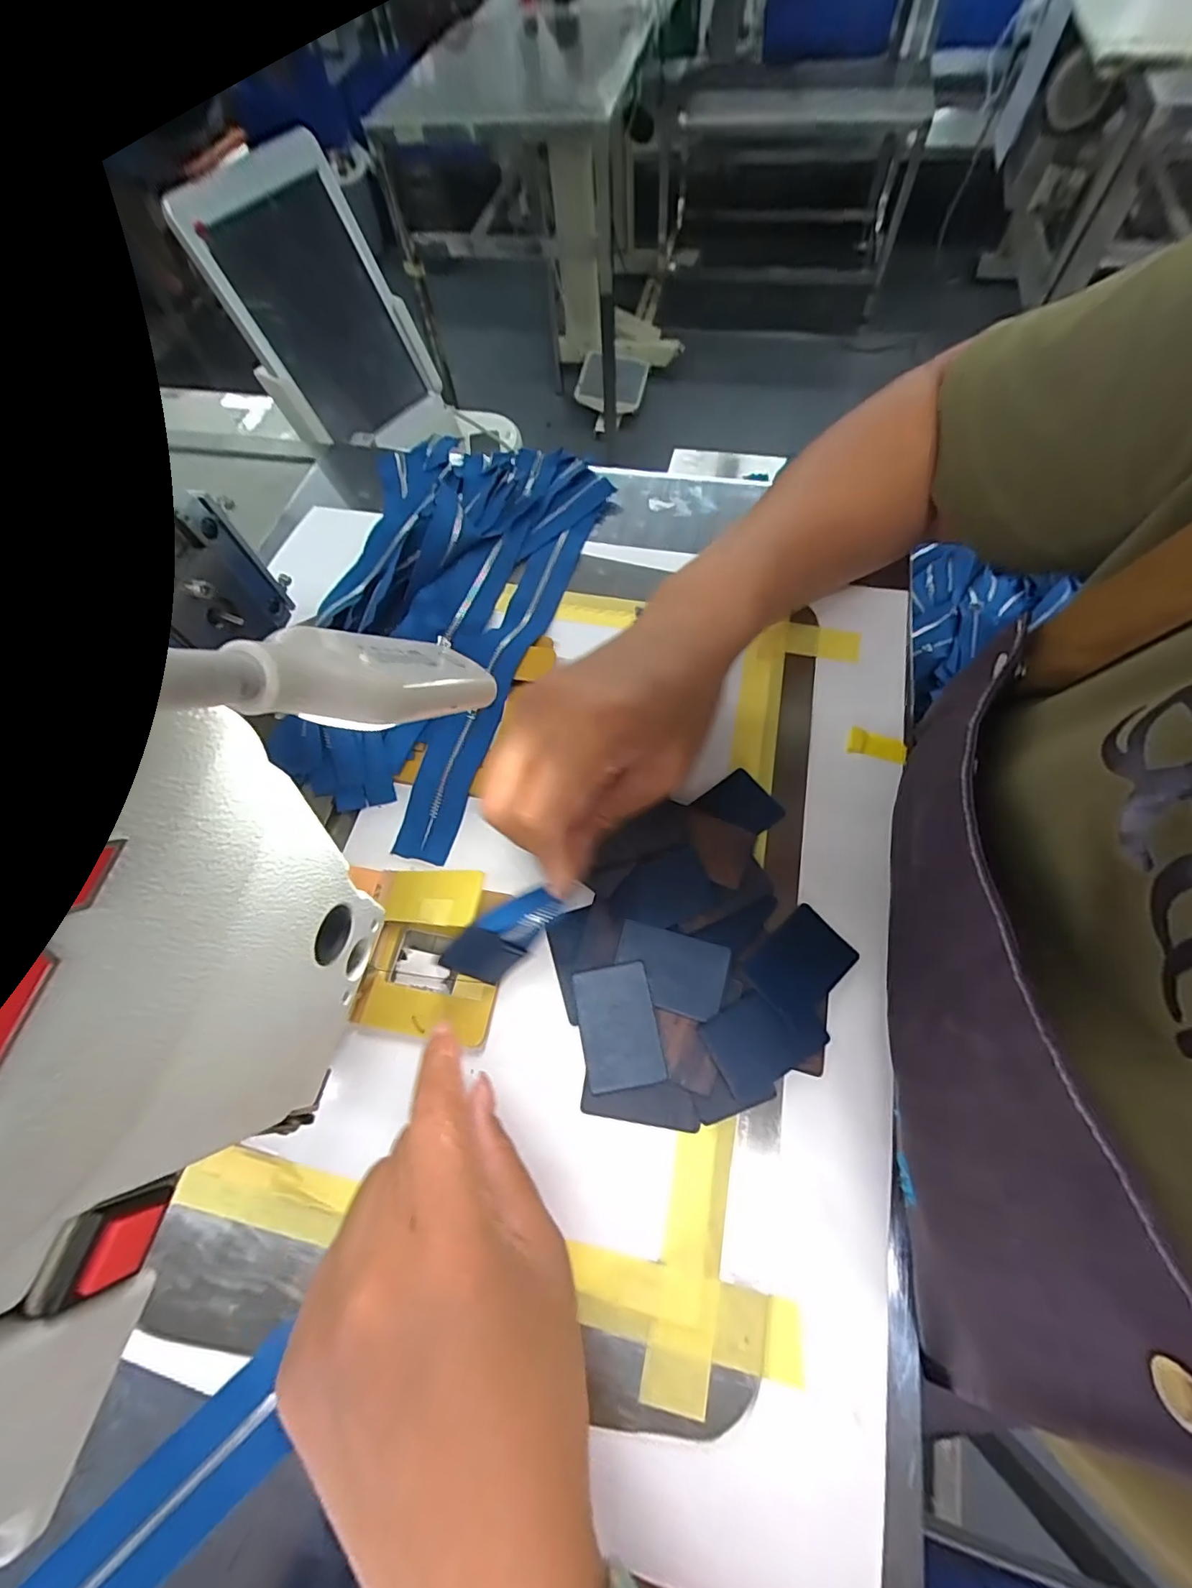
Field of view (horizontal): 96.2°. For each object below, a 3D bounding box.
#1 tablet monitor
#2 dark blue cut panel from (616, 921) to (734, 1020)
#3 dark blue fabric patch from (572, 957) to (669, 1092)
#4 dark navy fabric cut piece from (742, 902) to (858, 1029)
[{"bbox_3d":[-0.254,-0.448,0.496,0.029,0.193,0.160,23,66,36],"label":"tablet monitor"},{"bbox_3d":[0.035,0.082,0.250,0.051,0.004,0.035,15,67,10],"label":"dark blue cut panel"},{"bbox_3d":[0.010,0.106,0.245,0.035,0.004,0.051,-12,72,2],"label":"dark blue fabric patch"},{"bbox_3d":[0.097,0.079,0.253,0.048,0.004,0.034,-37,65,-18],"label":"dark navy fabric cut piece"}]

